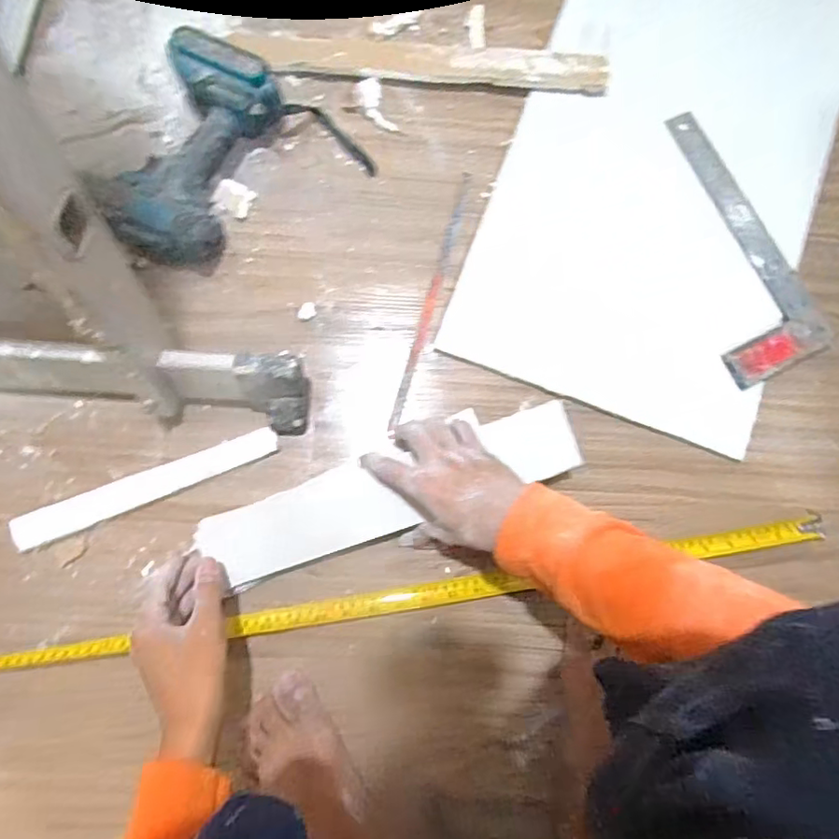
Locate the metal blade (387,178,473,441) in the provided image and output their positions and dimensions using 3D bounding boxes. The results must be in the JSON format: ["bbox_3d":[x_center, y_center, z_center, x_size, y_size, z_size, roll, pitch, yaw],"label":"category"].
[{"bbox_3d":[0.013,-0.126,0.596,0.013,0.005,0.292,15,79,4],"label":"metal blade"}]

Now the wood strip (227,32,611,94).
[{"bbox_3d":[0.008,-0.395,0.628,0.397,0.018,0.044,3,81,-2],"label":"wood strip"}]

